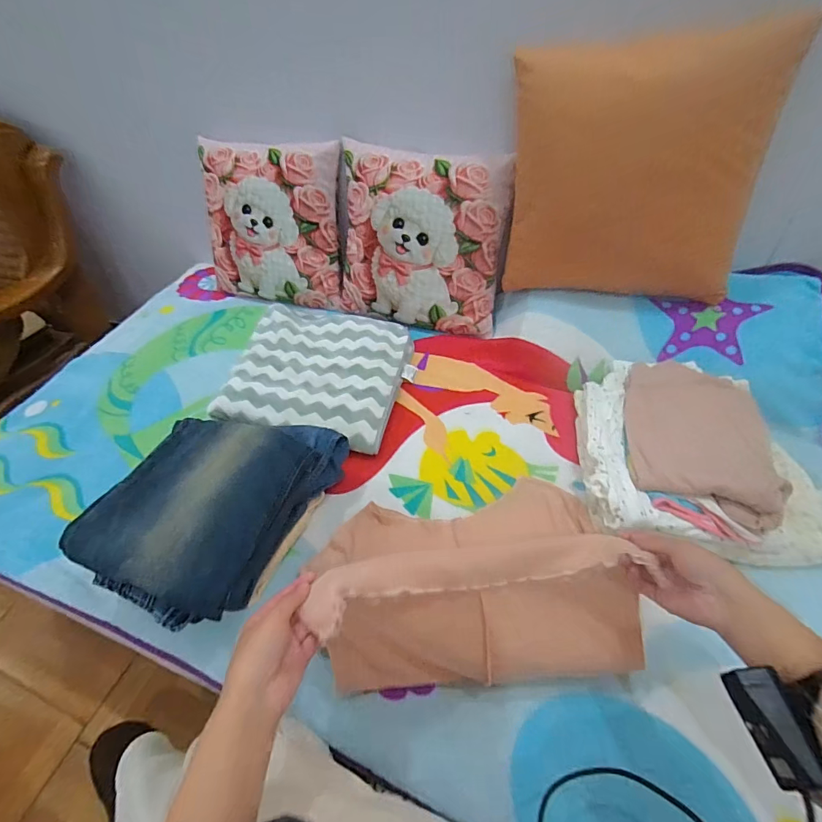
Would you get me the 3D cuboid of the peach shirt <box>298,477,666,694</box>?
[{"bbox_3d":[0.067,0.168,0.533,0.372,0.217,0.258,-6,47,0],"label":"peach shirt"}]

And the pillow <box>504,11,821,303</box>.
[{"bbox_3d":[0.356,-0.372,0.716,0.392,0.364,0.123,9,49,14],"label":"pillow"}]

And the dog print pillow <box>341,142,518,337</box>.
[{"bbox_3d":[0.010,-0.365,0.944,0.380,0.349,0.098,13,30,13],"label":"dog print pillow"}]

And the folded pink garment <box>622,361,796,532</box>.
[{"bbox_3d":[0.446,0.035,0.677,0.193,0.064,0.280,11,50,15],"label":"folded pink garment"}]

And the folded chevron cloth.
[{"bbox_3d":[-0.193,-0.084,0.891,0.345,0.064,0.335,7,49,12],"label":"folded chevron cloth"}]

